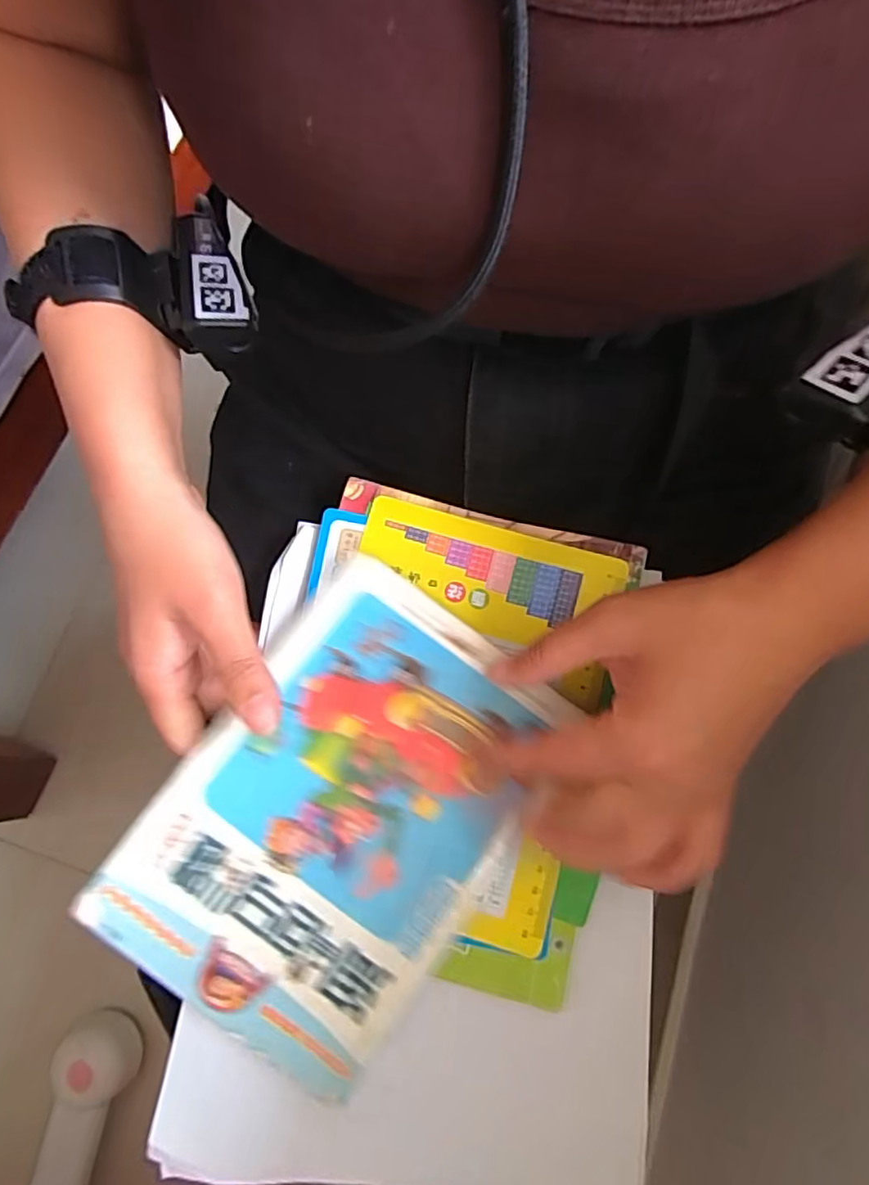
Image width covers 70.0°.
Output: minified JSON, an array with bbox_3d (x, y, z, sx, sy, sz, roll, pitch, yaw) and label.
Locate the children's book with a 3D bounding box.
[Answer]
[{"bbox_3d":[-0.044,0.104,0.297,0.147,0.006,0.209,35,80,2],"label":"children's book"}]

